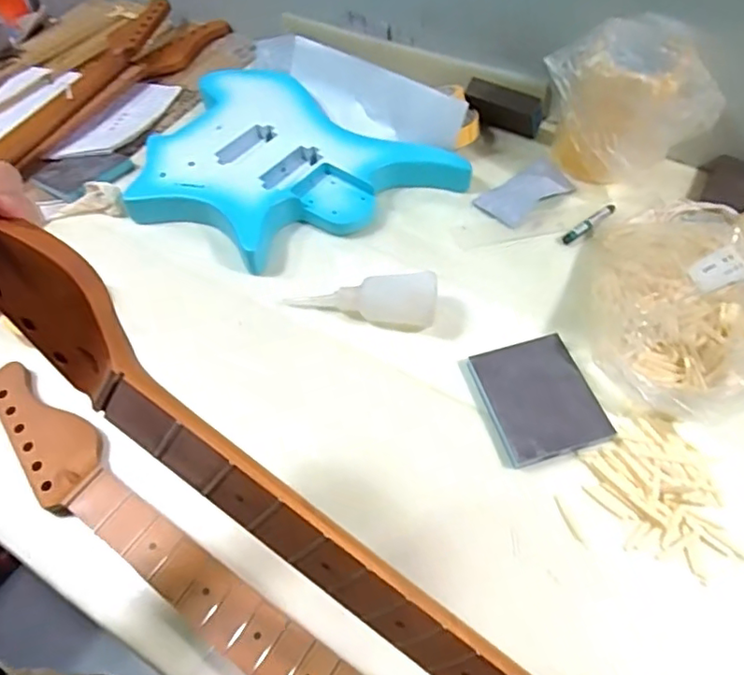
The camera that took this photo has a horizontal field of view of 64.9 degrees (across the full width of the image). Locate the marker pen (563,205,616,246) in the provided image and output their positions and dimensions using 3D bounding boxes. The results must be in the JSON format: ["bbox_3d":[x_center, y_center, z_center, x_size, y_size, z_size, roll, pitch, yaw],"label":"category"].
[{"bbox_3d":[0.259,-0.135,0.697,0.080,0.009,0.014,-33,60,-17],"label":"marker pen"}]

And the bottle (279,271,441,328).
[{"bbox_3d":[-0.013,-0.043,0.628,0.166,0.049,0.051,5,57,7],"label":"bottle"}]

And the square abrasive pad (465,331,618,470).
[{"bbox_3d":[0.160,0.056,0.563,0.099,0.007,0.120,-15,57,-6],"label":"square abrasive pad"}]

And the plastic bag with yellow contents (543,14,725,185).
[{"bbox_3d":[0.286,-0.250,0.677,0.093,0.166,0.166,-37,61,-19],"label":"plastic bag with yellow contents"}]

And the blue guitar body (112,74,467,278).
[{"bbox_3d":[-0.136,-0.213,0.756,0.403,0.046,0.308,36,66,24],"label":"blue guitar body"}]

